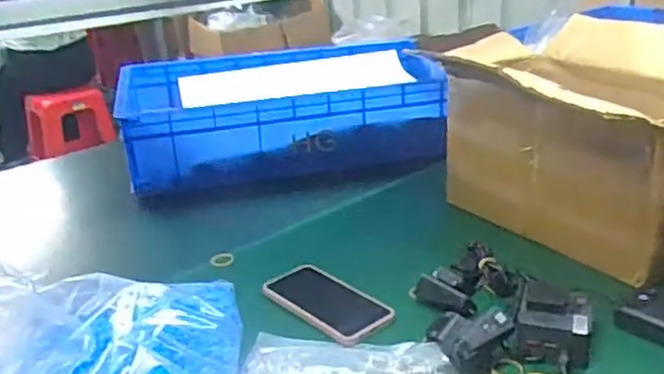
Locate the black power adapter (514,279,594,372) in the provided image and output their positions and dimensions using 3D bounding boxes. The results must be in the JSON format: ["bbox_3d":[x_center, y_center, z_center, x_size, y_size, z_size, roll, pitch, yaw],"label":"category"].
[{"bbox_3d":[0.232,0.140,0.728,0.076,0.051,0.074,5,24,18],"label":"black power adapter"}]

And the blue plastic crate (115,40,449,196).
[{"bbox_3d":[-0.094,-0.161,1.421,0.628,0.162,0.439,-7,23,-9],"label":"blue plastic crate"}]

